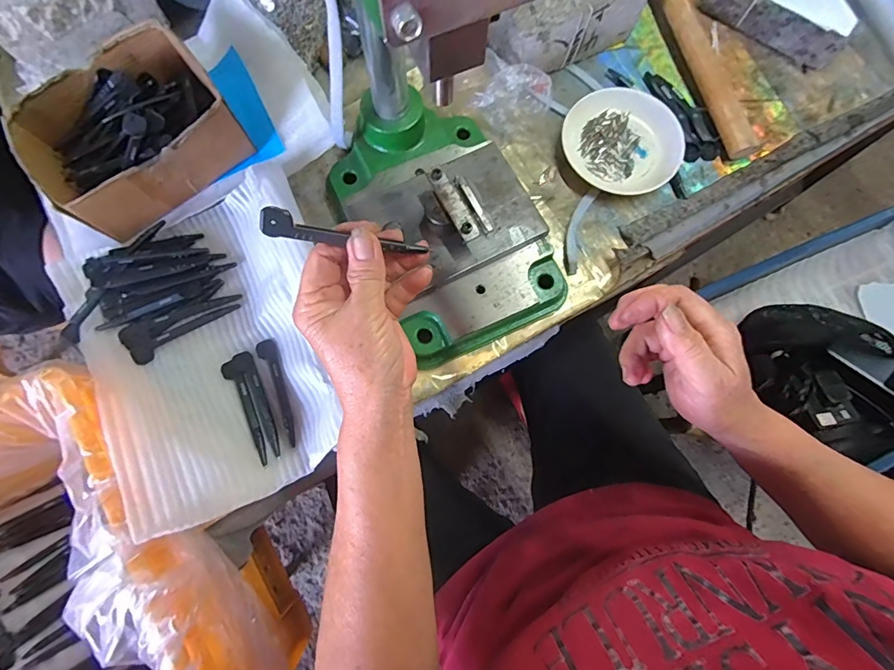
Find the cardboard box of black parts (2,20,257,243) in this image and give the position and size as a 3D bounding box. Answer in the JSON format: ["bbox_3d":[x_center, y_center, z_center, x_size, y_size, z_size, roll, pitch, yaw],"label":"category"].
[{"bbox_3d":[-0.286,-0.185,0.415,0.170,0.069,0.128,-40,80,-11],"label":"cardboard box of black parts"}]

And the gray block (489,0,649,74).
[{"bbox_3d":[0.117,-0.344,0.470,0.160,0.062,0.094,-26,78,-8],"label":"gray block"}]

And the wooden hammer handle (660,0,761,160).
[{"bbox_3d":[0.270,-0.319,0.488,0.030,0.029,0.285,-15,77,-5],"label":"wooden hammer handle"}]

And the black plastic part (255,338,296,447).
[{"bbox_3d":[-0.149,0.049,0.396,0.017,0.004,0.099,-21,77,-7],"label":"black plastic part"}]

